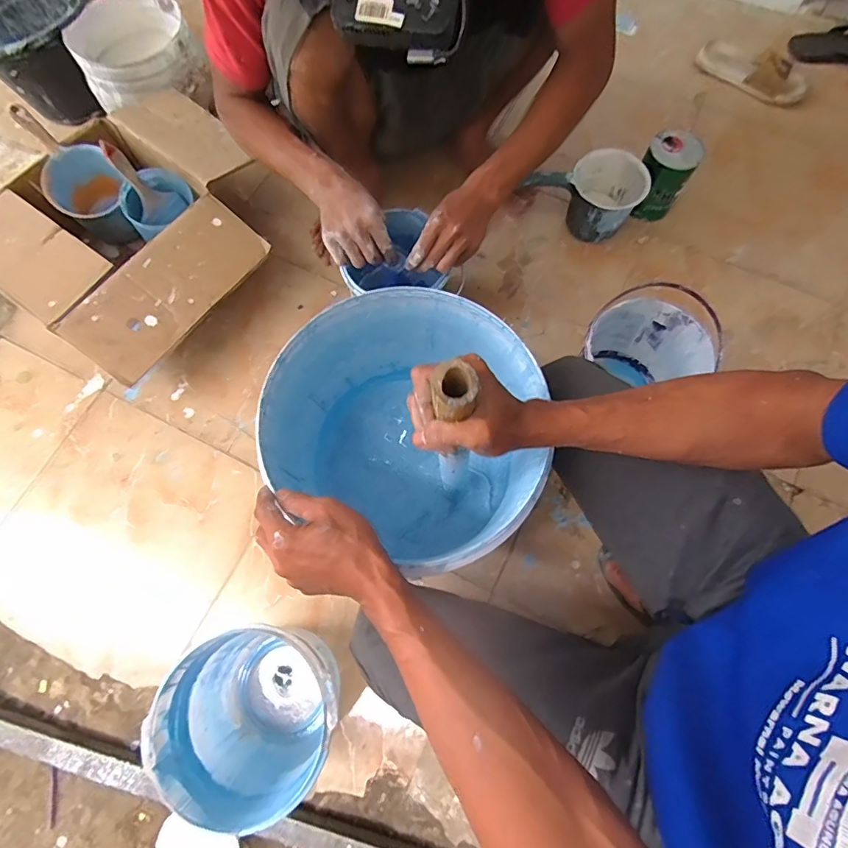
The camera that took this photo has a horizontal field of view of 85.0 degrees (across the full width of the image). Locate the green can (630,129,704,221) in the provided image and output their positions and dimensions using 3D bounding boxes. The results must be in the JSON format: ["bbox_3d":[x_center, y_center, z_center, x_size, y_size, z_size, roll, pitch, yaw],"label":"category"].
[{"bbox_3d":[0.473,-0.492,0.936,0.101,0.144,0.099,-2,73,-1],"label":"green can"}]

